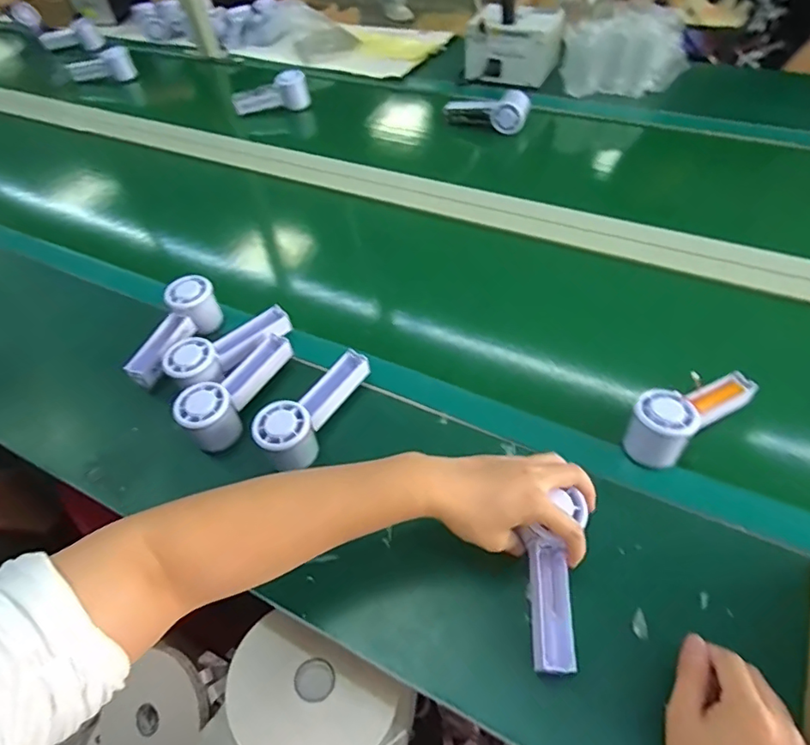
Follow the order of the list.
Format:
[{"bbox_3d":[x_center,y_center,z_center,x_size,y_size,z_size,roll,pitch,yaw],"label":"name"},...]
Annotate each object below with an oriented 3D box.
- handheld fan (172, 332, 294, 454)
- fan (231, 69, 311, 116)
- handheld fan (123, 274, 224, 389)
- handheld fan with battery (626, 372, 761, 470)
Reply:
[{"bbox_3d":[-0.182,0.018,0.608,0.059,0.053,0.152,31,60,27],"label":"handheld fan"},{"bbox_3d":[-0.280,-0.580,1.121,0.163,0.064,0.057,-5,50,2],"label":"fan"},{"bbox_3d":[-0.291,-0.051,0.683,0.059,0.058,0.154,22,69,22],"label":"handheld fan"},{"bbox_3d":[0.289,0.031,0.543,0.152,0.051,0.055,-31,54,-18],"label":"handheld fan with battery"}]

